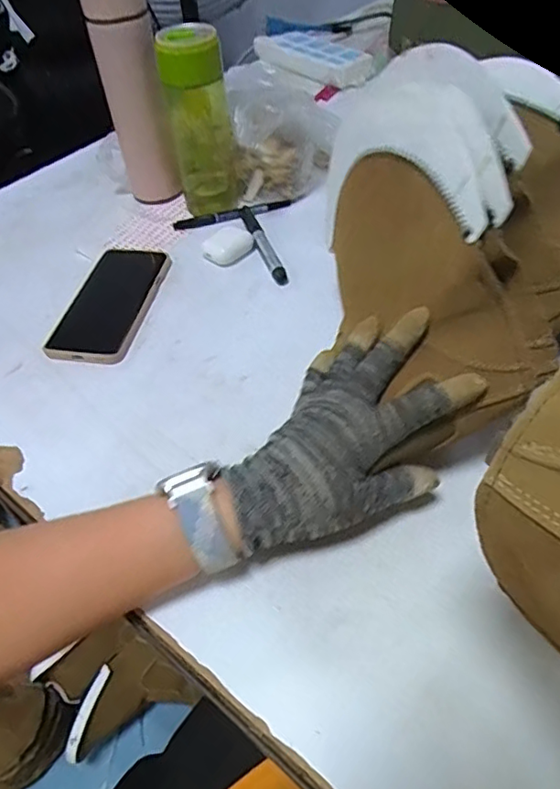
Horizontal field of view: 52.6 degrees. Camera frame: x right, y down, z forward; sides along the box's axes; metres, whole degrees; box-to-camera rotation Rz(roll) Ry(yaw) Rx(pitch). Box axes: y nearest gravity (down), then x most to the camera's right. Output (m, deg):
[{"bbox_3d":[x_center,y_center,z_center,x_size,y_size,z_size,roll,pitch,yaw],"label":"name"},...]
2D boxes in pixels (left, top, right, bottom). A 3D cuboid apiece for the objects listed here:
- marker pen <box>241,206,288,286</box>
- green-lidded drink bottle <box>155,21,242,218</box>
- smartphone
[{"bbox_3d":[-0.019,-0.164,0.618,0.016,0.012,0.136,-18,50,-10],"label":"marker pen"},{"bbox_3d":[-0.086,-0.297,0.625,0.067,0.189,0.057,-10,49,-4],"label":"green-lidded drink bottle"},{"bbox_3d":[-0.169,-0.093,0.568,0.082,0.009,0.161,5,50,9],"label":"smartphone"}]

